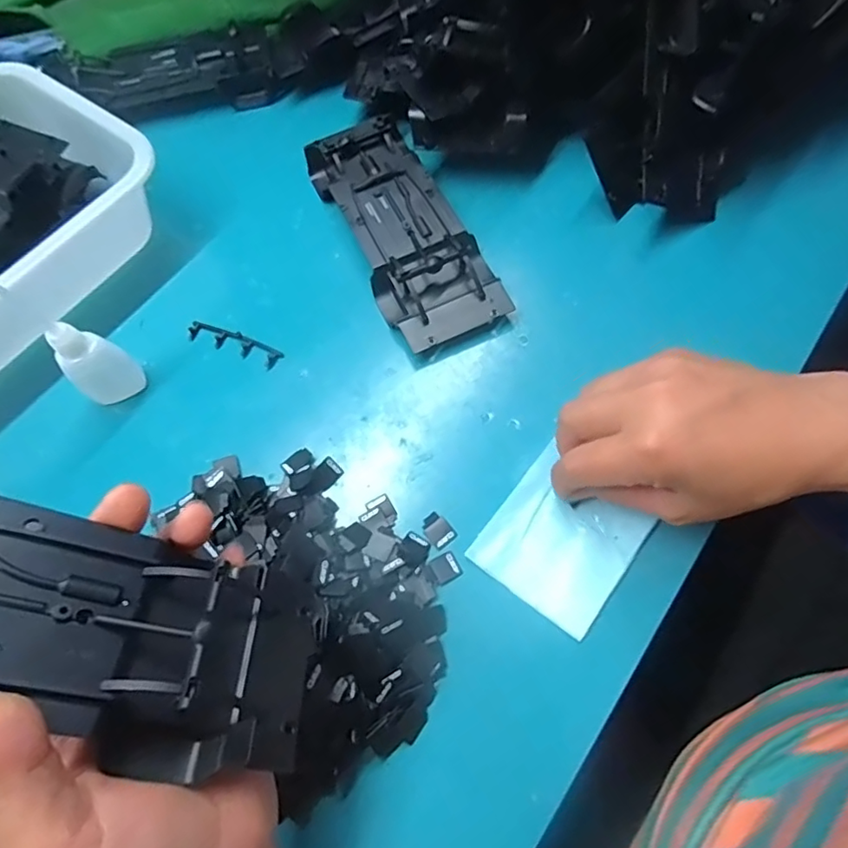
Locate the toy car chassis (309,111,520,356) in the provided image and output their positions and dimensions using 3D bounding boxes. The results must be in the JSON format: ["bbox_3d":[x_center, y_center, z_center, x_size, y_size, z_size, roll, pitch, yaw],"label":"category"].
[{"bbox_3d":[-0.014,-0.137,0.374,0.074,0.029,0.194,-24,69,-8],"label":"toy car chassis"}]

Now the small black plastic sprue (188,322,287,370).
[{"bbox_3d":[-0.125,-0.054,0.364,0.068,0.005,0.015,21,70,10],"label":"small black plastic sprue"}]

